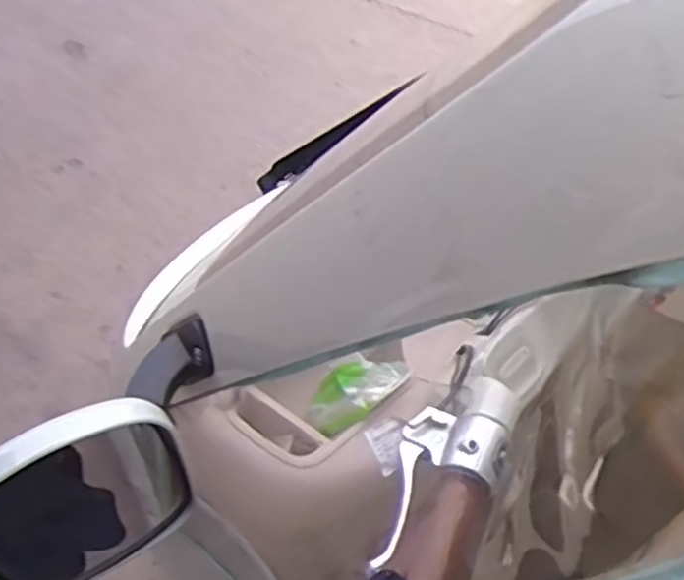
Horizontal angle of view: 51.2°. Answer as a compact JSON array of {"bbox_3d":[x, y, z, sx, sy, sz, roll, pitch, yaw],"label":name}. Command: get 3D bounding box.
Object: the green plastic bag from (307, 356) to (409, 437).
[{"bbox_3d":[0.011,0.114,0.800,0.082,0.068,0.099,37,53,25],"label":"green plastic bag"}]

